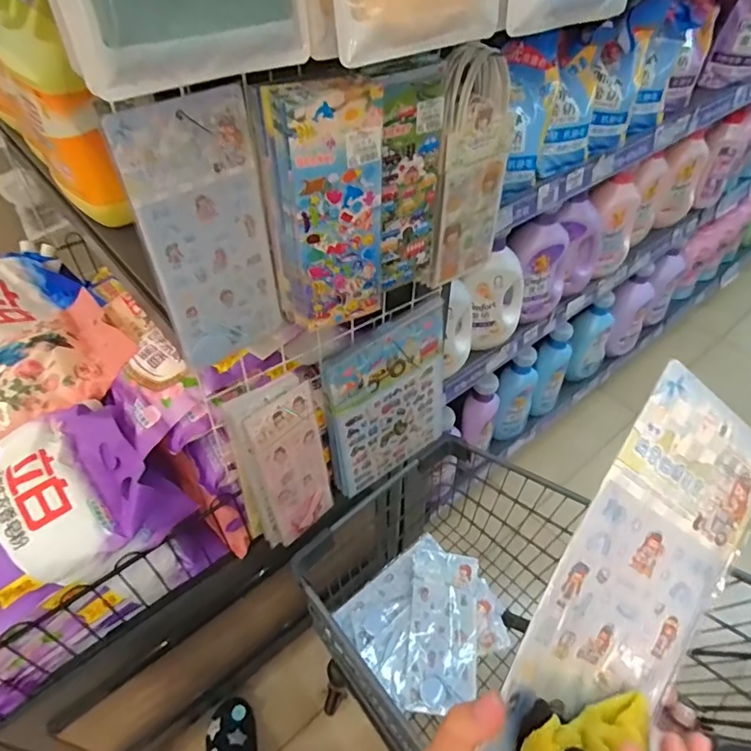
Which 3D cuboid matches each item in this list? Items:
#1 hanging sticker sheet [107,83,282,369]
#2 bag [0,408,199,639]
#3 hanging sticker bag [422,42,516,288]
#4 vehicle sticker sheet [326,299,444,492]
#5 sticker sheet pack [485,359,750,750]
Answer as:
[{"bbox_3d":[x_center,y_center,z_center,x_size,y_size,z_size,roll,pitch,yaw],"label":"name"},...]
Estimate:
[{"bbox_3d":[-0.161,-0.126,0.514,0.119,0.269,0.012,-32,54,-27],"label":"hanging sticker sheet"},{"bbox_3d":[-0.491,0.190,0.683,0.367,0.084,0.259,-32,54,-27],"label":"bag"},{"bbox_3d":[0.110,-0.235,0.625,0.117,0.272,0.017,-27,50,-23],"label":"hanging sticker bag"},{"bbox_3d":[0.028,0.048,0.874,0.235,0.317,0.016,-31,48,-27],"label":"vehicle sticker sheet"},{"bbox_3d":[0.135,0.128,0.280,0.250,0.119,0.010,-60,23,-4],"label":"sticker sheet pack"}]

